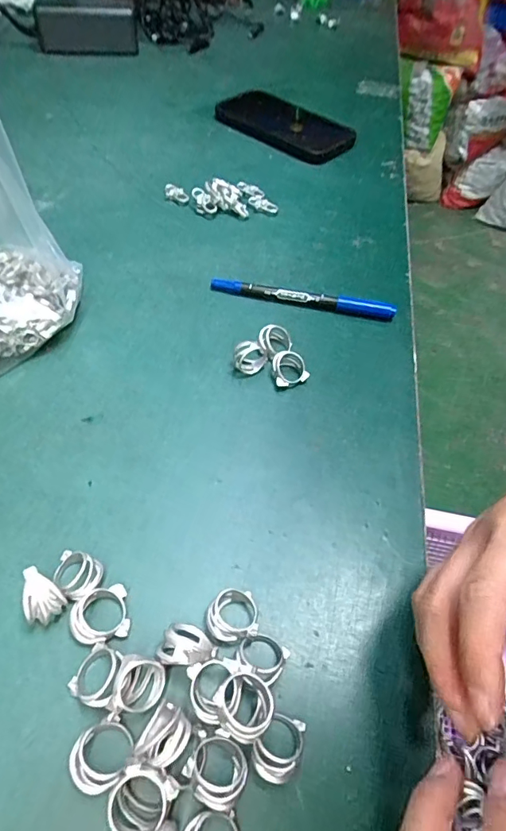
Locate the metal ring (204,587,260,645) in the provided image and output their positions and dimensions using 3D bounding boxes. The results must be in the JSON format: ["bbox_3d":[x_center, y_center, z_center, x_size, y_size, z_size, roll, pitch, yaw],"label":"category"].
[{"bbox_3d":[-0.010,0.097,0.227,0.025,0.009,0.025,3,55,-4],"label":"metal ring"}]

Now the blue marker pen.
[{"bbox_3d":[0.039,-0.092,0.364,0.141,0.012,0.012,11,55,3],"label":"blue marker pen"}]

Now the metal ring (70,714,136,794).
[{"bbox_3d":[-0.061,0.137,0.188,0.024,0.018,0.023,3,55,-4],"label":"metal ring"}]

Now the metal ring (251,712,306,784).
[{"bbox_3d":[0.011,0.139,0.196,0.018,0.013,0.025,27,57,13],"label":"metal ring"}]

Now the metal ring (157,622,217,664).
[{"bbox_3d":[-0.029,0.104,0.211,0.024,0.023,0.020,15,55,5],"label":"metal ring"}]

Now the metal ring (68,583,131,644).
[{"bbox_3d":[-0.073,0.094,0.221,0.026,0.013,0.024,3,55,-4],"label":"metal ring"}]

